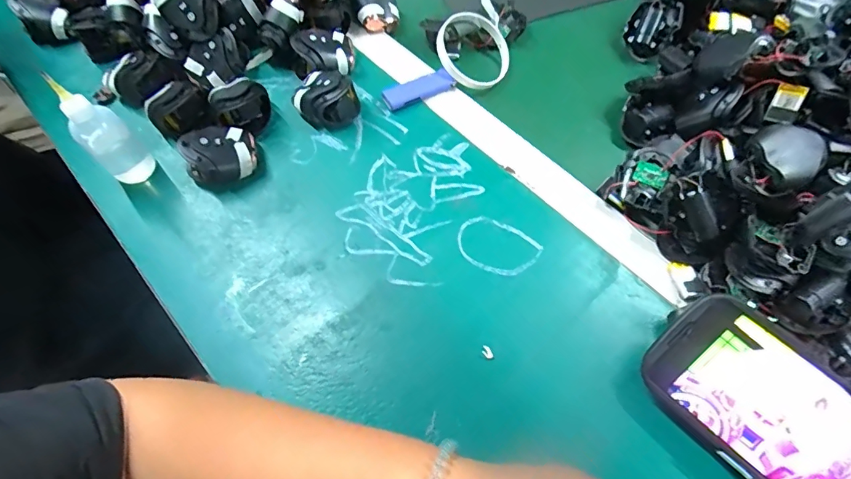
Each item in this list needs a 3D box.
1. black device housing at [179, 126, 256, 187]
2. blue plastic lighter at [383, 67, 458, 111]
[{"bbox_3d":[-0.186,-0.075,0.414,0.064,0.042,0.043,-22,65,-11],"label":"black device housing"},{"bbox_3d":[-0.006,-0.152,0.465,0.075,0.015,0.022,-27,66,-13],"label":"blue plastic lighter"}]

